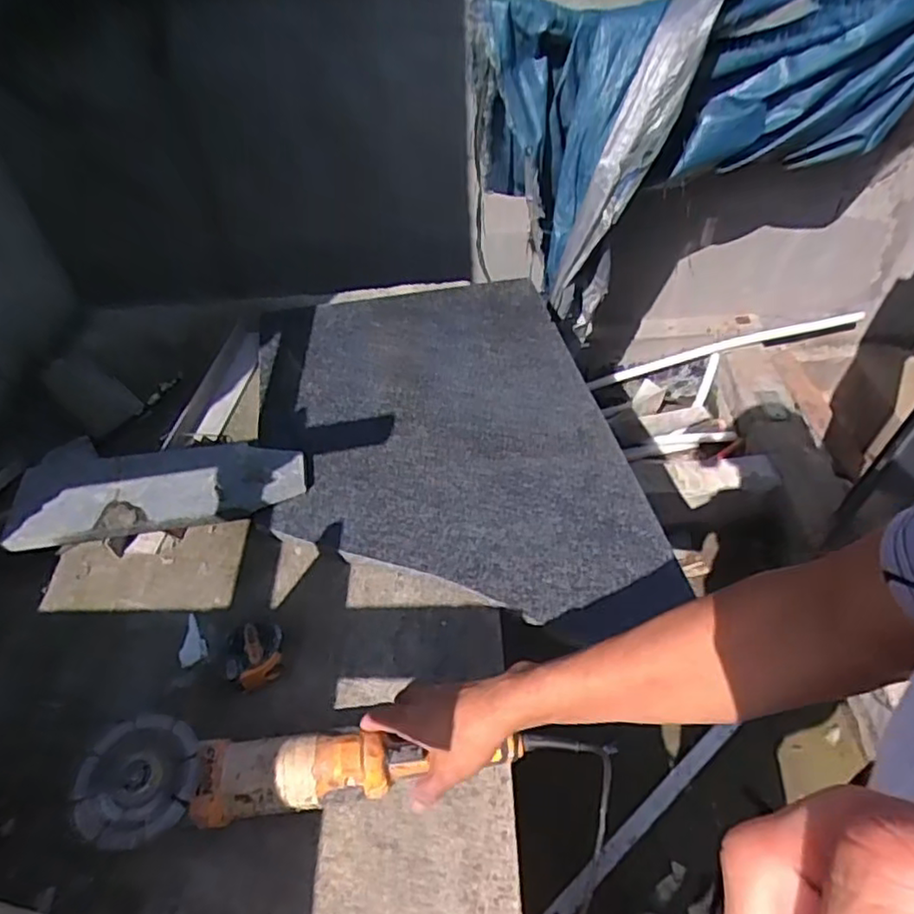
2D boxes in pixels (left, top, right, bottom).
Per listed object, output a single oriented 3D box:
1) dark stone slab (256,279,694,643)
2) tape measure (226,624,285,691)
[{"bbox_3d":[-0.035,-0.054,0.960,0.496,0.032,0.697,-10,46,-6],"label":"dark stone slab"},{"bbox_3d":[-0.219,0.220,0.708,0.058,0.043,0.059,-2,46,2],"label":"tape measure"}]

